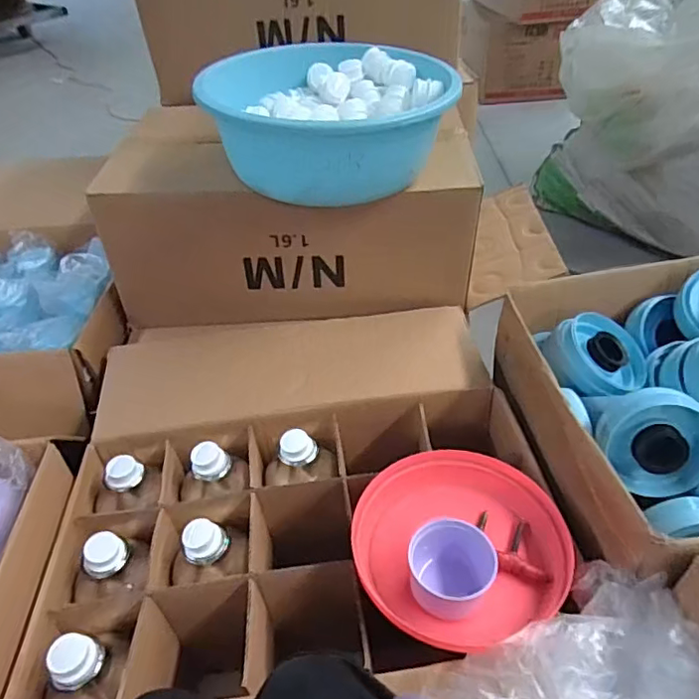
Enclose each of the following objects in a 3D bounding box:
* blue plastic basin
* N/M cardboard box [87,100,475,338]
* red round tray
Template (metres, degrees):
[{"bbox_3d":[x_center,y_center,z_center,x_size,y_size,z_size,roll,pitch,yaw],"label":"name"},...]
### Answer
[{"bbox_3d":[-0.018,-0.344,0.854,0.339,0.134,0.314,6,41,12],"label":"blue plastic basin"},{"bbox_3d":[-0.079,-0.227,0.990,0.574,0.263,0.310,3,41,8],"label":"N/M cardboard box"},{"bbox_3d":[0.123,0.212,0.641,0.237,0.046,0.215,-16,42,-14],"label":"red round tray"}]

